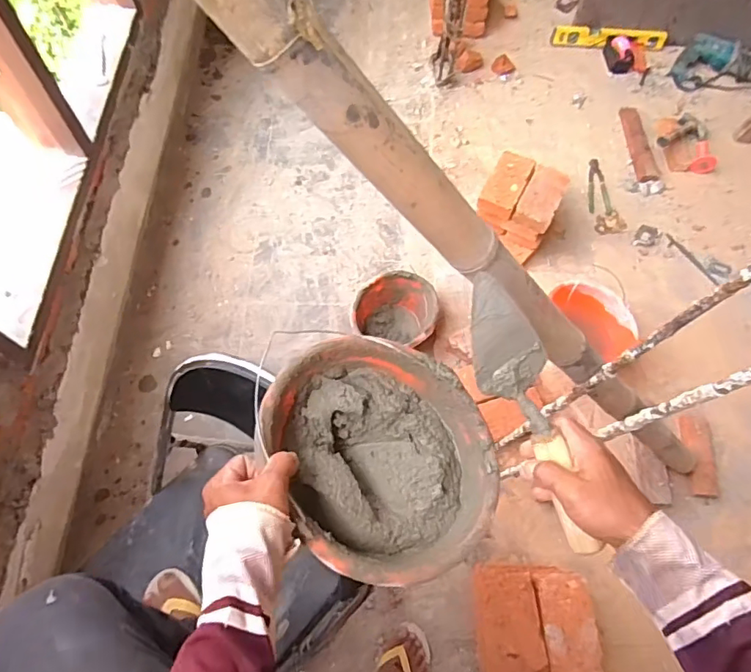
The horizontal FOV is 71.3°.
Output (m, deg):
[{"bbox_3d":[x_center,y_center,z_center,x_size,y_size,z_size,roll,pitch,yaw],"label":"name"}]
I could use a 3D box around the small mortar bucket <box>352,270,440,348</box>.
[{"bbox_3d":[0.058,-0.054,1.537,0.238,0.179,0.223,17,67,5],"label":"small mortar bucket"}]

